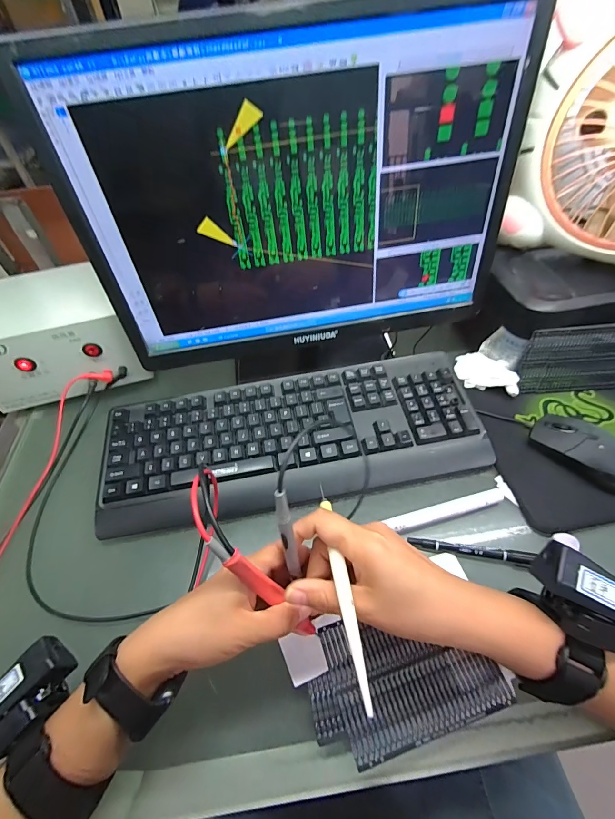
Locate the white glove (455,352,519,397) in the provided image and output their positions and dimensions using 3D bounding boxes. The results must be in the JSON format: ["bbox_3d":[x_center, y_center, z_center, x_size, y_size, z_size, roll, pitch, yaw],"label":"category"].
[{"bbox_3d":[0.239,-0.048,0.481,0.044,0.030,0.090,-36,58,-22],"label":"white glove"}]

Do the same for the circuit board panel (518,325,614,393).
[{"bbox_3d":[0.347,-0.063,0.445,0.159,0.090,0.012,-4,37,1],"label":"circuit board panel"}]

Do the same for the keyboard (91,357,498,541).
[{"bbox_3d":[-0.016,0.032,0.425,0.433,0.038,0.159,-10,52,-4],"label":"keyboard"}]

